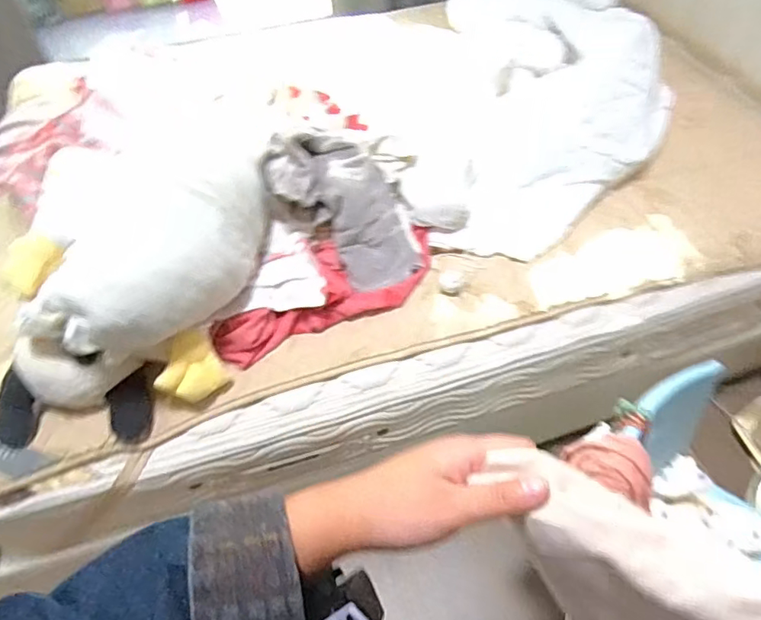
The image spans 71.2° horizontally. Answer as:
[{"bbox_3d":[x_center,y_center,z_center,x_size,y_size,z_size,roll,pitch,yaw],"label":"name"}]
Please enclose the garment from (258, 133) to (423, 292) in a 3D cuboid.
[{"bbox_3d":[-0.077,-0.215,1.055,0.339,0.185,0.193,35,61,25],"label":"garment"}]

